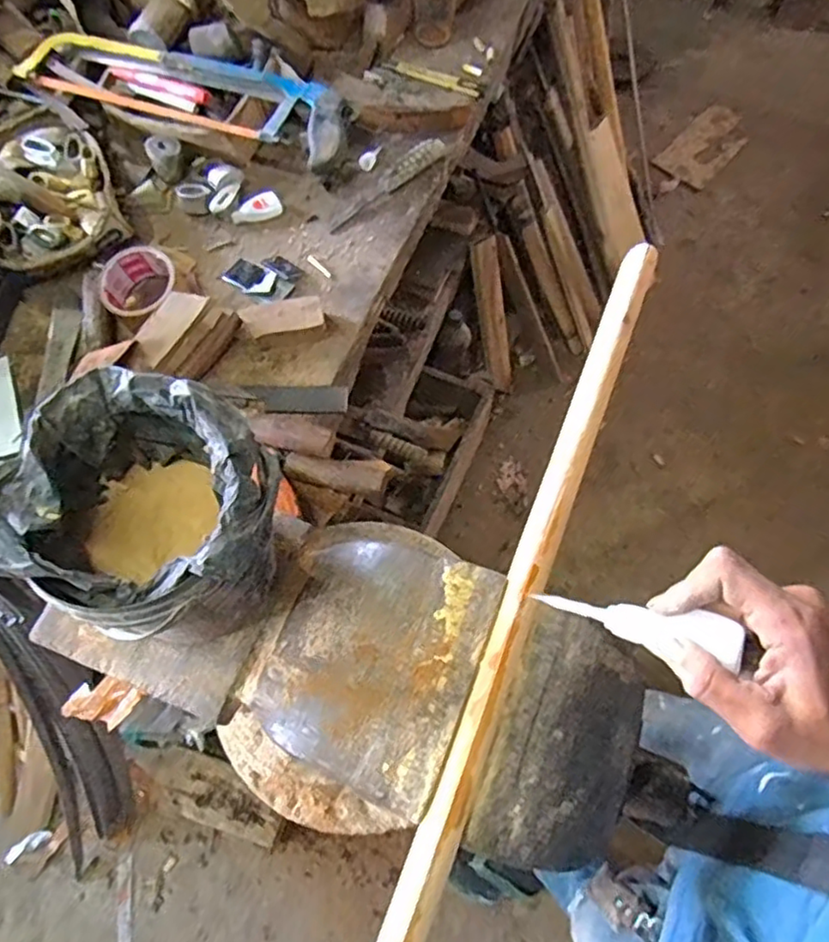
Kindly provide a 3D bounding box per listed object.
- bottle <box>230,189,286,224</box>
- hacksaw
[{"bbox_3d":[-0.192,-0.322,0.783,0.064,0.022,0.025,-20,70,-9],"label":"bottle"},{"bbox_3d":[-0.277,-0.466,0.783,0.425,0.034,0.115,18,69,6],"label":"hacksaw"}]

